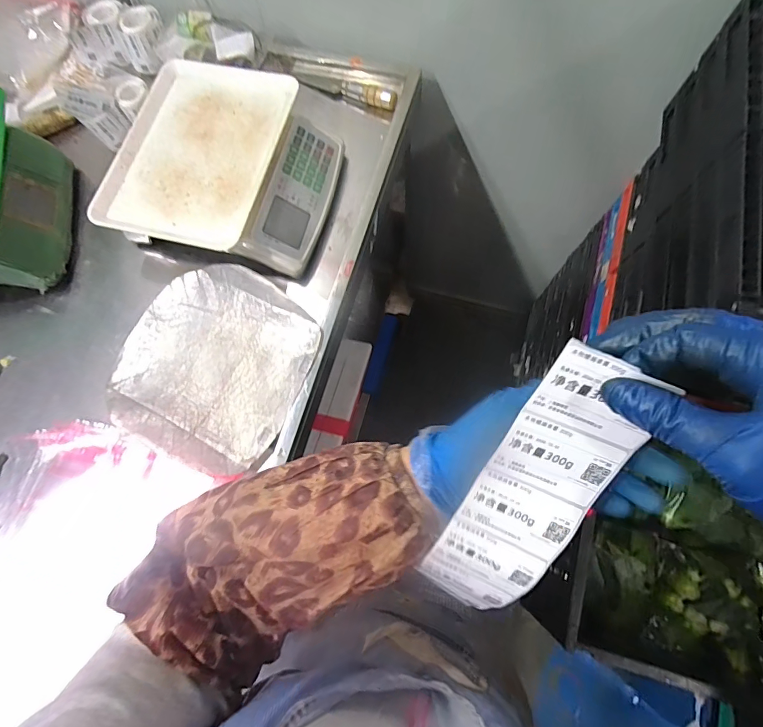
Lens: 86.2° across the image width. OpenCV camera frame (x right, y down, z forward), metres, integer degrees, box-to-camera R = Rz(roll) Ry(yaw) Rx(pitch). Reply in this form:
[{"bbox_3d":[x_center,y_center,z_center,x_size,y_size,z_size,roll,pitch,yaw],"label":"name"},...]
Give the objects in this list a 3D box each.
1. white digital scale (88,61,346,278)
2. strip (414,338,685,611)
[{"bbox_3d":[-0.213,-0.267,0.585,0.279,0.097,0.268,16,74,7],"label":"white digital scale"},{"bbox_3d":[0.083,0.081,0.235,0.061,0.015,0.195,22,117,1],"label":"strip"}]

